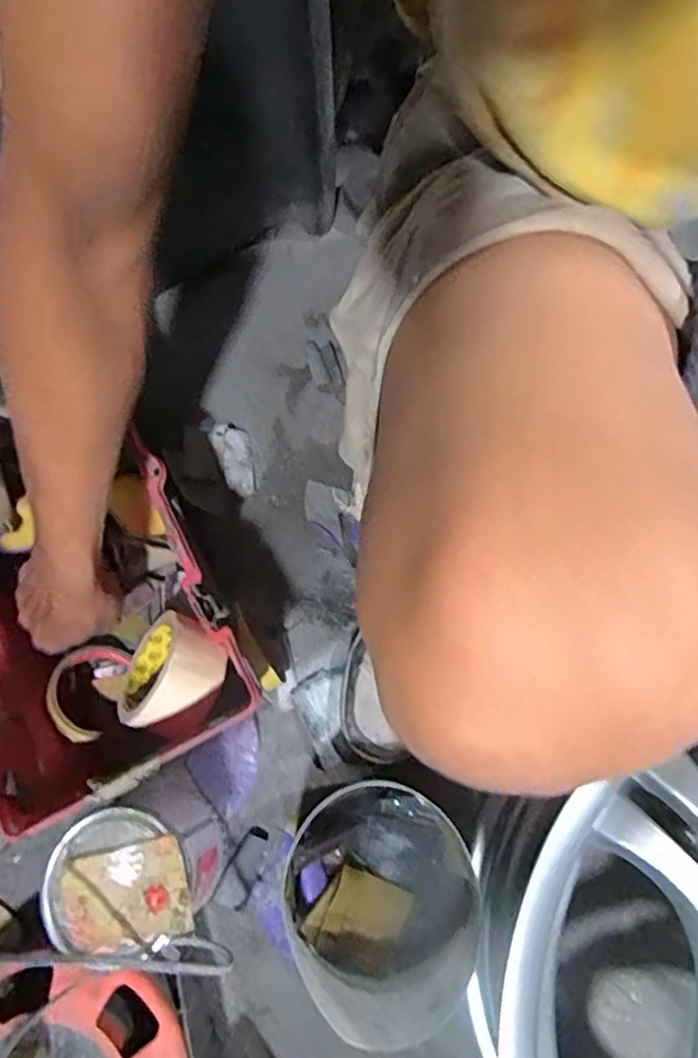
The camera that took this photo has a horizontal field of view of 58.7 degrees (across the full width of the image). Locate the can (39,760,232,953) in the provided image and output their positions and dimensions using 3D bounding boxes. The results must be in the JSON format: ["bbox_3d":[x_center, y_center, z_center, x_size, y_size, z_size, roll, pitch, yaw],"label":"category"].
[{"bbox_3d":[-0.160,0.267,0.491,0.100,0.135,0.097,-1,72,2],"label":"can"}]

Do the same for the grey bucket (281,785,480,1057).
[{"bbox_3d":[0.023,0.290,0.499,0.143,0.095,0.157,-34,74,-9],"label":"grey bucket"}]

